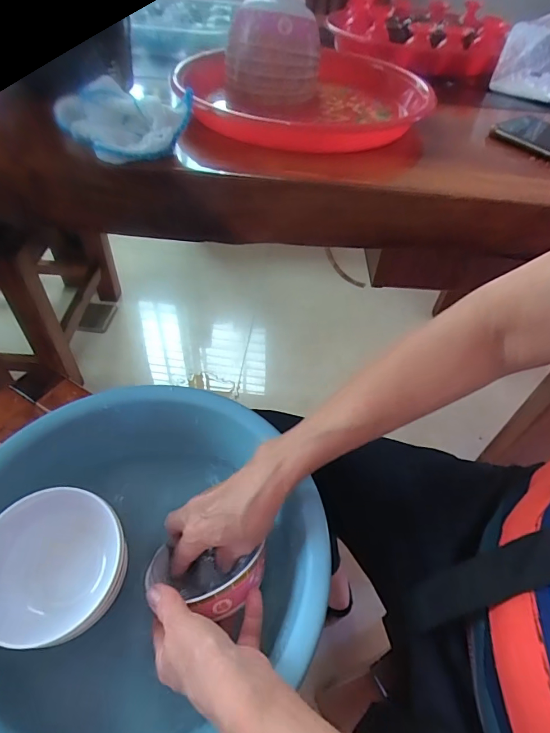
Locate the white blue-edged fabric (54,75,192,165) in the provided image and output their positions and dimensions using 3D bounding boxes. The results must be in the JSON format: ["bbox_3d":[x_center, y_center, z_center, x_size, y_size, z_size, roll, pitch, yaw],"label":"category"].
[{"bbox_3d":[-0.141,-0.239,0.398,0.098,0.038,0.117,-33,59,-28],"label":"white blue-edged fabric"}]

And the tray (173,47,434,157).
[{"bbox_3d":[0.047,-0.292,0.470,0.284,0.049,0.228,-16,52,-18],"label":"tray"}]

